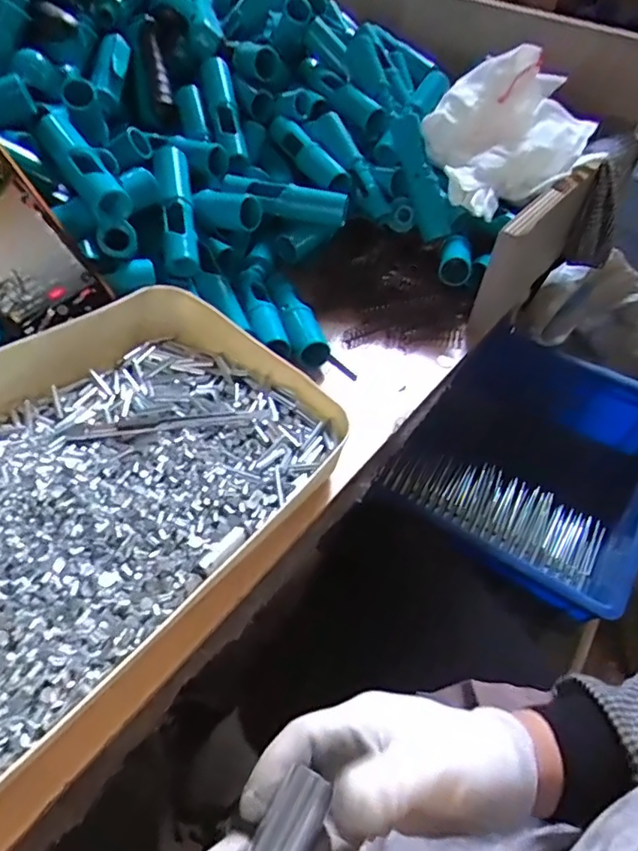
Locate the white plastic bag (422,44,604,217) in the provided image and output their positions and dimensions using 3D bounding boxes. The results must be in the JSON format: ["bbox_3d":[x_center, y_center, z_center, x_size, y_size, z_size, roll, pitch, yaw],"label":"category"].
[{"bbox_3d":[0.205,-0.315,0.592,0.146,0.114,0.216,26,49,17],"label":"white plastic bag"}]

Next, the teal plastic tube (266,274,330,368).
[{"bbox_3d":[-0.023,-0.103,0.520,0.028,0.025,0.115,-12,49,-18],"label":"teal plastic tube"}]

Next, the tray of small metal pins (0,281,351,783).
[{"bbox_3d":[-0.153,0.024,0.340,0.239,0.054,0.328,32,51,22],"label":"tray of small metal pins"}]

